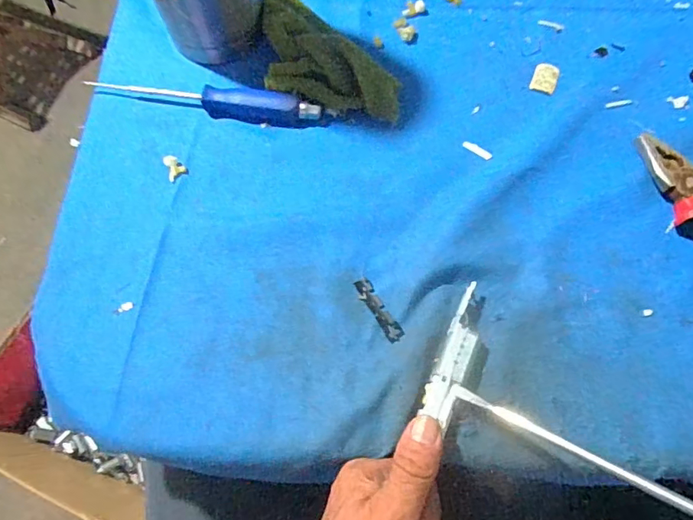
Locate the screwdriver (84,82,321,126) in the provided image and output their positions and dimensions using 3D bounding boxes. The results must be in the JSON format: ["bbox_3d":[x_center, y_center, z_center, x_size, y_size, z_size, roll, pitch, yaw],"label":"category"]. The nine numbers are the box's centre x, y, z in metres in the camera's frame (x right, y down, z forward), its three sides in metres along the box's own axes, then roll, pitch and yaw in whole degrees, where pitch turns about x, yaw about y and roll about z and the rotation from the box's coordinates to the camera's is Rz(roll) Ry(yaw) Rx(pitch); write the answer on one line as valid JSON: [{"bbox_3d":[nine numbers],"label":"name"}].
[{"bbox_3d":[-0.109,-0.126,0.386,0.179,0.019,0.022,11,69,6],"label":"screwdriver"}]

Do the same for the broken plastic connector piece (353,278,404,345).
[{"bbox_3d":[0.021,0.032,0.325,0.011,0.004,0.047,-30,70,-9],"label":"broken plastic connector piece"}]

